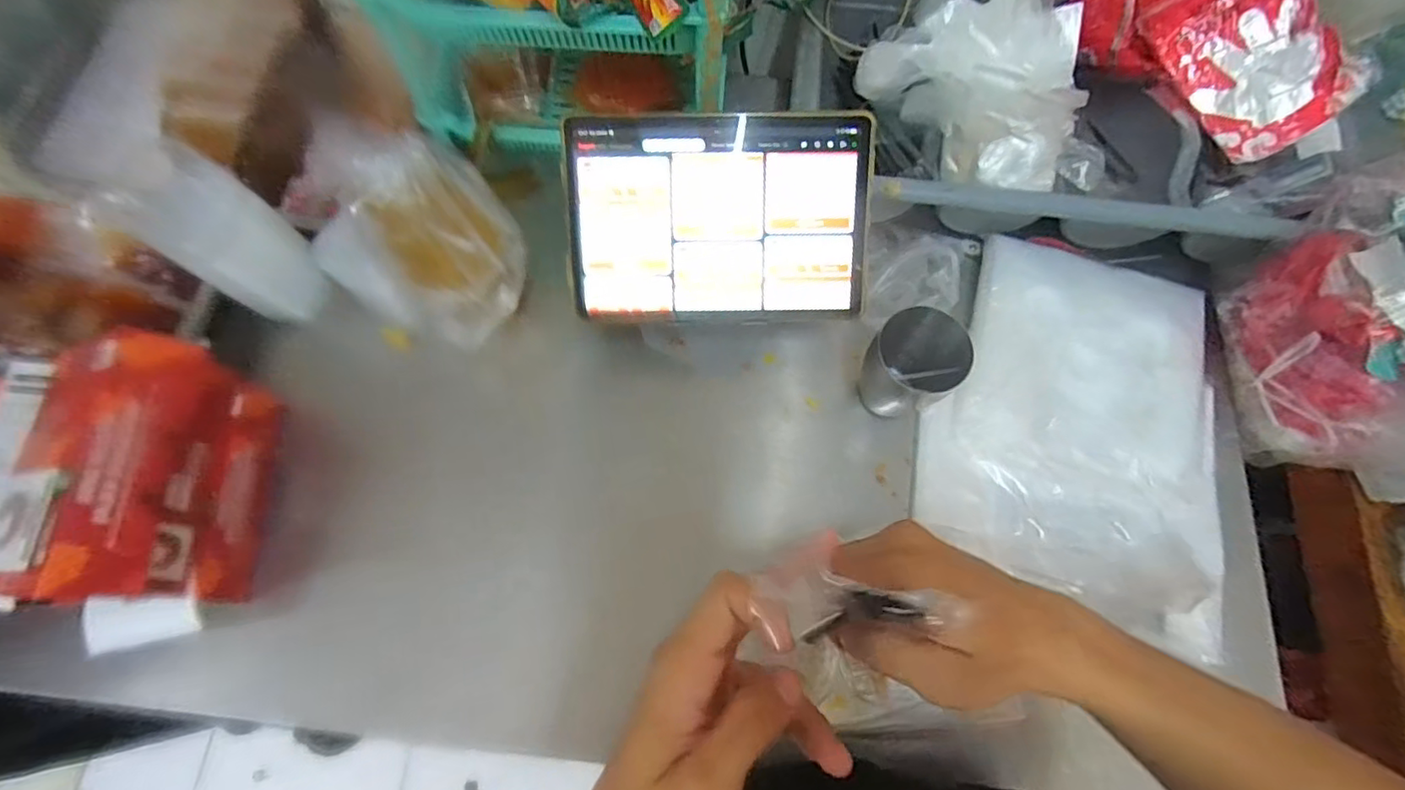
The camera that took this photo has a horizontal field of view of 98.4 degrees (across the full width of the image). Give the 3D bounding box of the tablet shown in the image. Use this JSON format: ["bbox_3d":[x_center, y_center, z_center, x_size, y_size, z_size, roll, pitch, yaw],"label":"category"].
[{"bbox_3d":[0.014,-0.149,0.515,0.252,0.008,0.166,-1,104,-1],"label":"tablet"}]

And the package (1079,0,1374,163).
[{"bbox_3d":[0.485,-0.381,0.584,0.181,0.060,0.312,-38,91,24],"label":"package"}]

